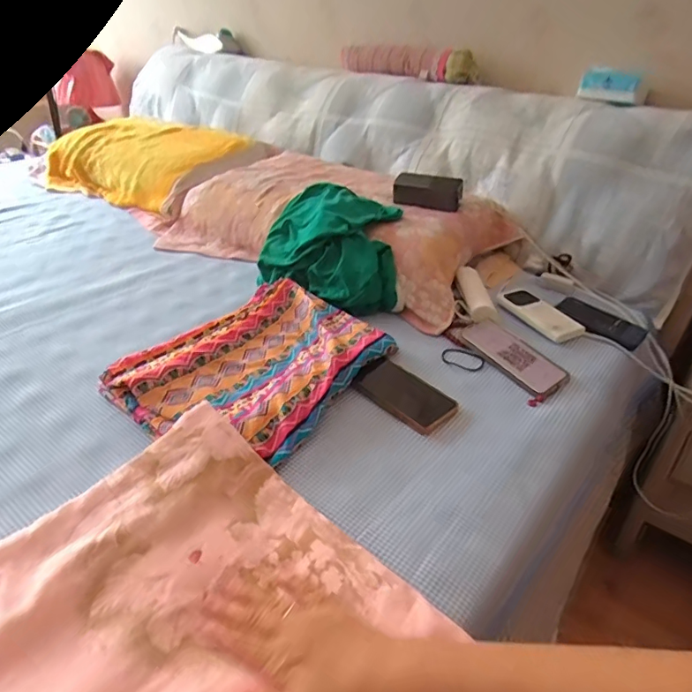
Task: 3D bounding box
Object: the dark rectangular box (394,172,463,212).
[{"bbox_3d":[0.158,-0.296,0.981,0.131,0.059,0.045,16,35,19],"label":"dark rectangular box"}]

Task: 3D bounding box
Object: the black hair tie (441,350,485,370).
[{"bbox_3d":[0.180,0.021,0.779,0.065,0.007,0.037,16,48,18],"label":"black hair tie"}]

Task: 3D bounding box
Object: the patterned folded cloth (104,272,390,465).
[{"bbox_3d":[-0.119,0.023,0.705,0.262,0.047,0.356,23,37,26],"label":"patterned folded cloth"}]

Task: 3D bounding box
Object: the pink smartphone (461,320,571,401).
[{"bbox_3d":[0.254,0.013,0.769,0.081,0.010,0.167,-26,52,-27],"label":"pink smartphone"}]

